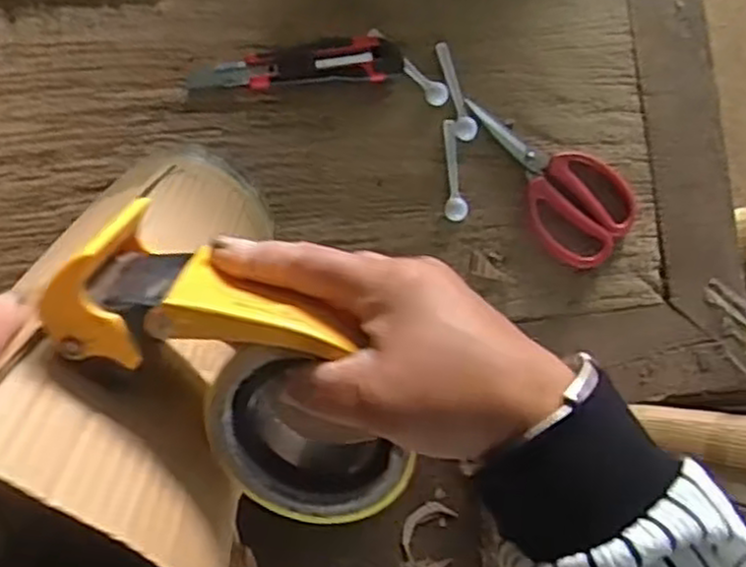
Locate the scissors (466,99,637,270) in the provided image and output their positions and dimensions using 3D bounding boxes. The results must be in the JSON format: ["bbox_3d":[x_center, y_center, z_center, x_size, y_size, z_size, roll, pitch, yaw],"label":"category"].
[{"bbox_3d":[0.162,-0.099,0.691,0.088,0.025,0.181,-45,97,-6],"label":"scissors"}]

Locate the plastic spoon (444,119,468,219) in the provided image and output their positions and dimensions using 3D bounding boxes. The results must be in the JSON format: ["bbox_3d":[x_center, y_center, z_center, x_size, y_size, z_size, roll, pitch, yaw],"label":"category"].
[{"bbox_3d":[0.073,-0.103,0.682,0.019,0.008,0.091,-6,92,-9],"label":"plastic spoon"}]

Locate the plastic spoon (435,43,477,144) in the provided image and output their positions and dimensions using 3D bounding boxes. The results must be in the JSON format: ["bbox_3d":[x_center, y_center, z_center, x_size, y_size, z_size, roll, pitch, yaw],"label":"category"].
[{"bbox_3d":[0.076,-0.177,0.689,0.020,0.006,0.091,-16,93,-8],"label":"plastic spoon"}]

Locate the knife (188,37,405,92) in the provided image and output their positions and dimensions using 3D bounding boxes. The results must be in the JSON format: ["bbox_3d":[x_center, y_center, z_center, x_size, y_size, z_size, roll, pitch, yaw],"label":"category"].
[{"bbox_3d":[-0.066,-0.192,0.655,0.182,0.012,0.038,-6,92,-9],"label":"knife"}]

